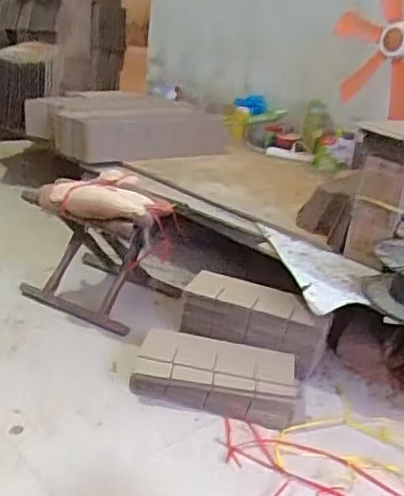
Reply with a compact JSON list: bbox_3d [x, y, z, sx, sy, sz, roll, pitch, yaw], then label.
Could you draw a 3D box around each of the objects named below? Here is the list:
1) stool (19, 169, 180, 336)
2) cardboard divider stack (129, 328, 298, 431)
[{"bbox_3d":[-0.260,-0.020,1.622,0.365,0.318,0.301,19,27,25],"label":"stool"},{"bbox_3d":[0.029,0.280,1.324,0.353,0.074,0.203,10,23,6],"label":"cardboard divider stack"}]

